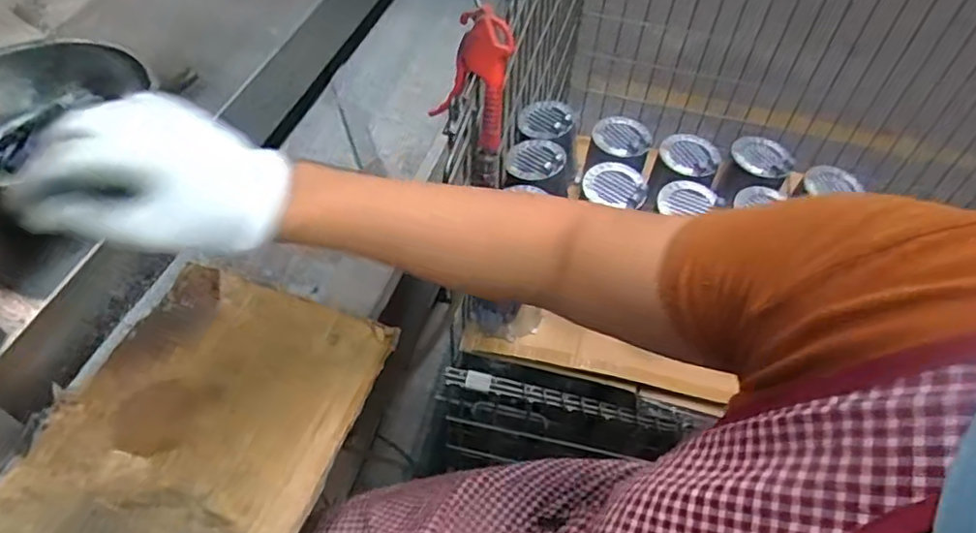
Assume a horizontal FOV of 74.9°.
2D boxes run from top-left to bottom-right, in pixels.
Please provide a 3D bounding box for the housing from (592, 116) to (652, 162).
[{"bbox_3d":[0.194,-0.189,0.914,0.082,0.029,0.072,22,53,14],"label":"housing"}]

